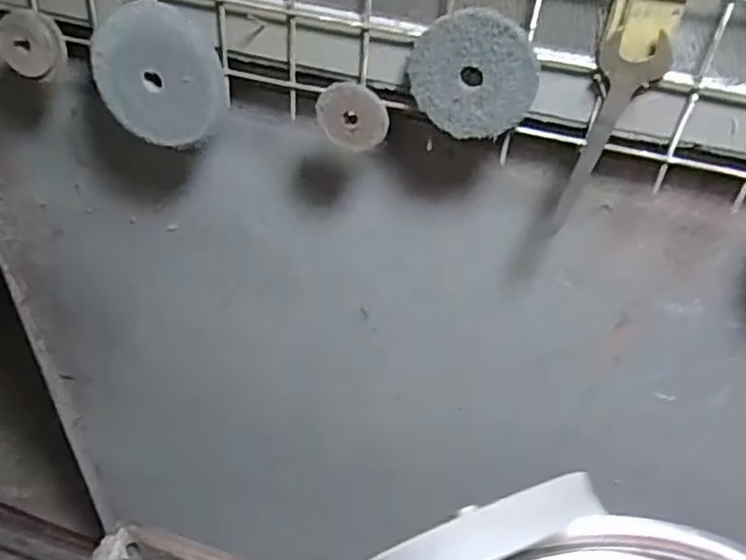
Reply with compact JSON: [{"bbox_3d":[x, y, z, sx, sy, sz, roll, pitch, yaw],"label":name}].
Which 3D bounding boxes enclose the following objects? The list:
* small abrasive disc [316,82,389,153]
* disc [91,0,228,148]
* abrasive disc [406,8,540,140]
[{"bbox_3d":[-0.016,-0.123,0.521,0.054,0.051,0.010,2,35,13],"label":"small abrasive disc"},{"bbox_3d":[-0.170,-0.160,0.547,0.105,0.109,0.008,2,30,12],"label":"disc"},{"bbox_3d":[0.069,-0.141,0.478,0.087,0.085,0.010,13,42,8],"label":"abrasive disc"}]

